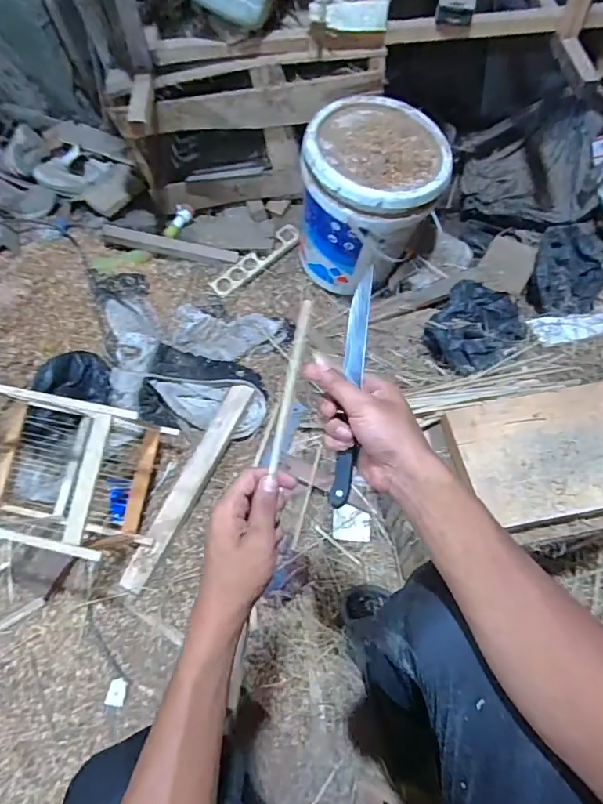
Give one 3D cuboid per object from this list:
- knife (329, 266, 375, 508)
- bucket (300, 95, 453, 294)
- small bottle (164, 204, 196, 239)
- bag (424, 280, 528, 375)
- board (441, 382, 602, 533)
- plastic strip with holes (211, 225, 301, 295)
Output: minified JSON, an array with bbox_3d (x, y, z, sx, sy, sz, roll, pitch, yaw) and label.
[{"bbox_3d":[0.047,-0.016,0.447,0.019,0.012,0.220,6,79,7],"label":"knife"},{"bbox_3d":[0.158,-0.452,1.120,0.305,0.339,0.280,-1,60,3],"label":"bucket"},{"bbox_3d":[-0.340,-0.495,1.327,0.044,0.039,0.110,32,87,18],"label":"small bottle"},{"bbox_3d":[0.404,-0.177,1.137,0.224,0.074,0.186,-39,65,-17],"label":"bag"},{"bbox_3d":[0.380,0.074,0.727,0.281,0.030,0.191,-12,63,-3],"label":"board"},{"bbox_3d":[-0.120,-0.375,1.287,0.270,0.012,0.056,-39,84,-7],"label":"plastic strip with holes"}]

